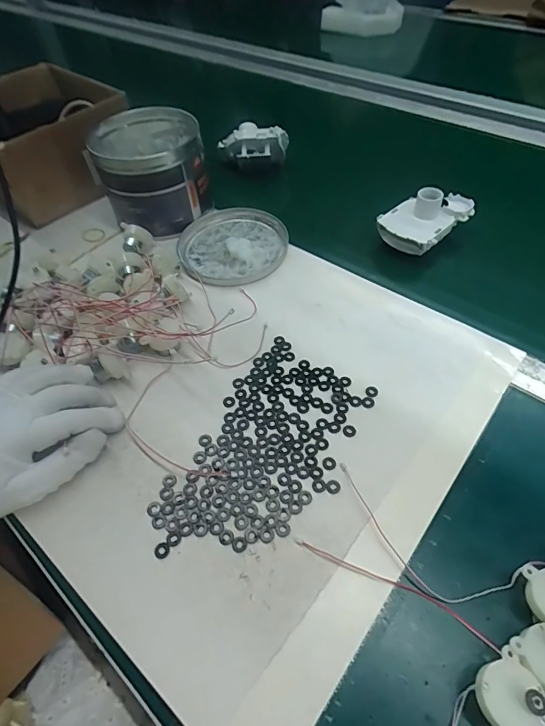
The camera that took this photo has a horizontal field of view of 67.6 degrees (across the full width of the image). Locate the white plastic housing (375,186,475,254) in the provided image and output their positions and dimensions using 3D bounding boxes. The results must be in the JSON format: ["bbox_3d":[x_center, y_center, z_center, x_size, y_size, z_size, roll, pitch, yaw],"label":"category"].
[{"bbox_3d":[0.176,-0.166,0.471,0.100,0.054,0.067,-34,57,-20],"label":"white plastic housing"}]

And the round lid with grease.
[{"bbox_3d":[-0.046,-0.143,0.489,0.126,0.014,0.132,-2,52,3],"label":"round lid with grease"}]

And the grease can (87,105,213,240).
[{"bbox_3d":[-0.146,-0.237,0.502,0.118,0.098,0.136,-18,53,-9],"label":"grease can"}]

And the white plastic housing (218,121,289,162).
[{"bbox_3d":[-0.027,-0.314,0.587,0.098,0.048,0.045,-6,52,0],"label":"white plastic housing"}]

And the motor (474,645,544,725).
[{"bbox_3d":[0.127,0.182,0.221,0.033,0.031,0.033,-28,55,-16],"label":"motor"}]

